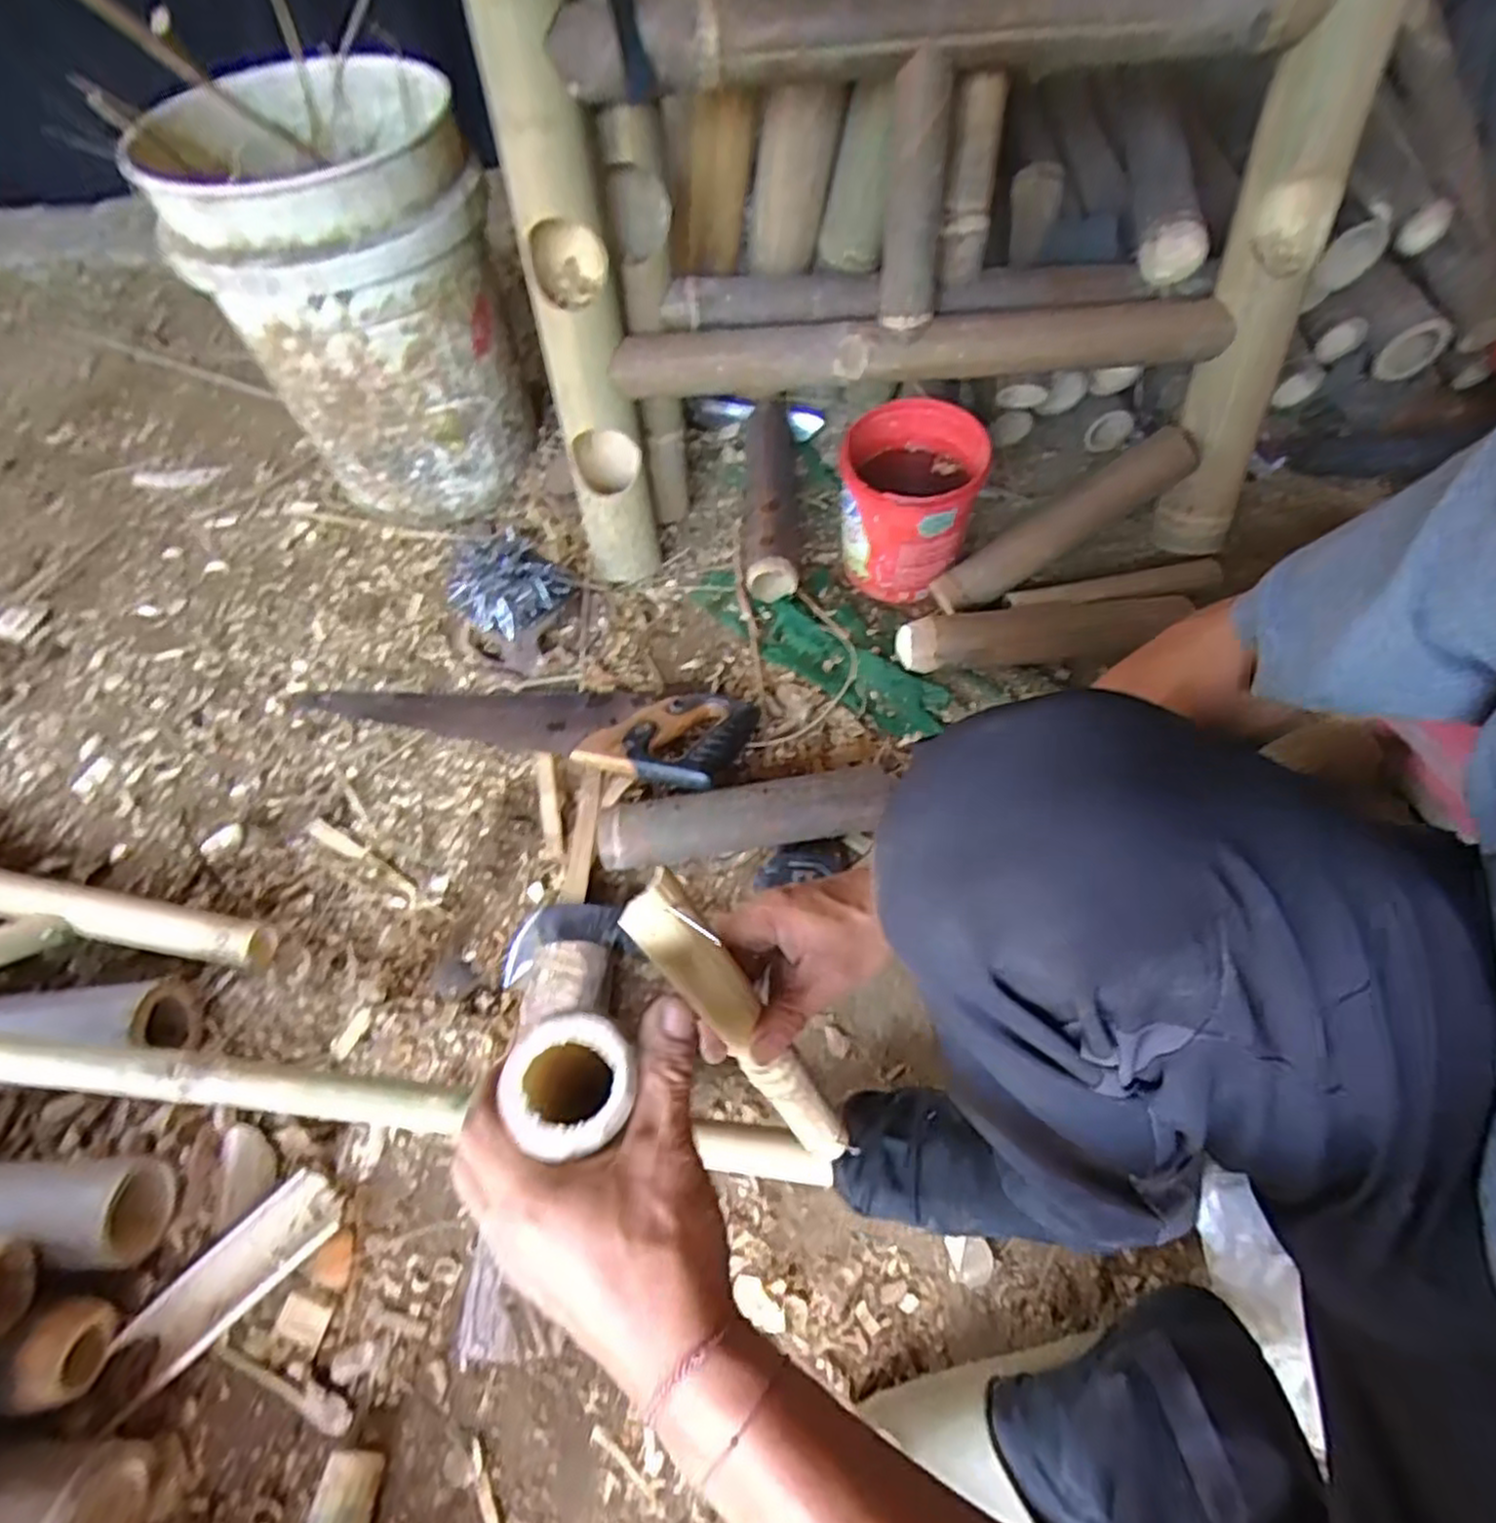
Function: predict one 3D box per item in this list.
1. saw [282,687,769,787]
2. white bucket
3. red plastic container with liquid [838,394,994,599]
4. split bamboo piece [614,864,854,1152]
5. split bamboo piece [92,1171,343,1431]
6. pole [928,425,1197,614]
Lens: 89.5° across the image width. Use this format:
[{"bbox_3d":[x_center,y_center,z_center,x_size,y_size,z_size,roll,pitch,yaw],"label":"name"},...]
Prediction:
[{"bbox_3d":[-0.238,-0.049,0.785,0.486,0.030,0.116,8,45,15],"label":"saw"},{"bbox_3d":[-0.412,-0.489,0.847,0.274,0.380,0.274,-2,59,3],"label":"white bucket"},{"bbox_3d":[0.168,-0.270,0.810,0.135,0.157,0.147,-2,59,3],"label":"red plastic container with liquid"},{"bbox_3d":[0.007,0.158,0.414,0.029,0.280,0.023,-43,41,-20],"label":"split bamboo piece"},{"bbox_3d":[-0.378,0.381,0.550,0.166,0.026,0.050,-40,65,-19],"label":"split bamboo piece"},{"bbox_3d":[0.334,-0.249,0.796,0.295,0.060,0.049,-32,61,6],"label":"pole"}]

